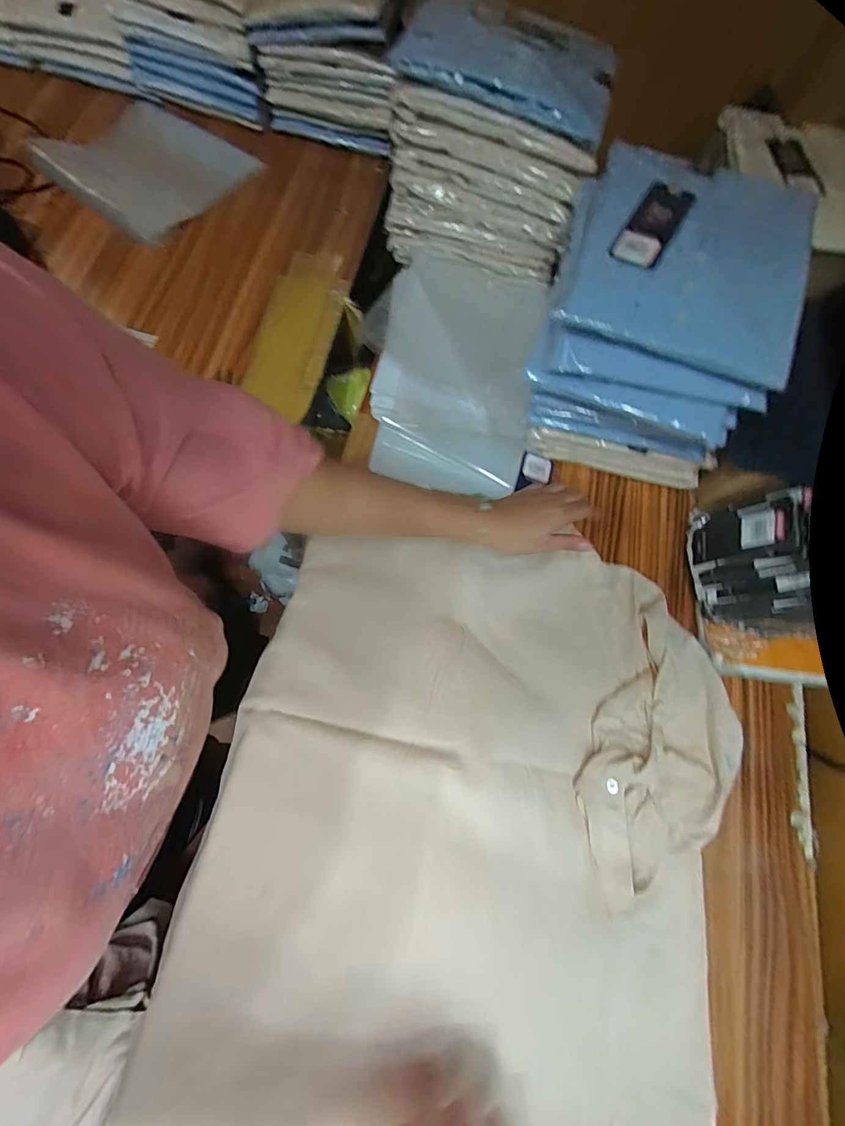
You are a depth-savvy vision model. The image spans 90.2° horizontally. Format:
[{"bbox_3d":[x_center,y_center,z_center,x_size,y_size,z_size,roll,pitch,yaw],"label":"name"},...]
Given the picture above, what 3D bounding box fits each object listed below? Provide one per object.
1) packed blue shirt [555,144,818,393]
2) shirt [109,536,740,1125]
[{"bbox_3d":[0.268,-0.306,0.415,0.216,0.040,0.252,21,71,2],"label":"packed blue shirt"},{"bbox_3d":[0.044,0.253,0.427,0.489,0.032,0.567,14,71,2],"label":"shirt"}]

